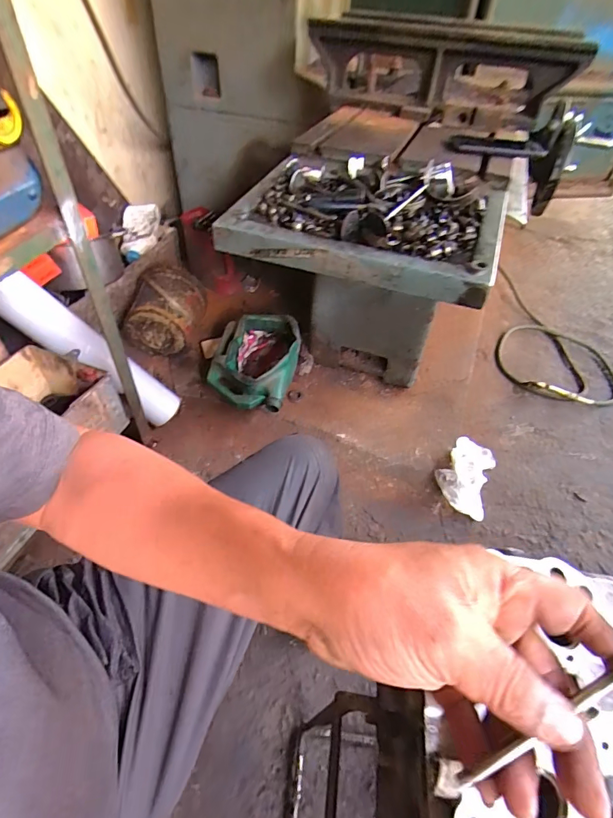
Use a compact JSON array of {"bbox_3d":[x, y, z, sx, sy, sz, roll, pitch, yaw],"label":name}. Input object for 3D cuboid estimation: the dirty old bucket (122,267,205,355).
[{"bbox_3d":[-0.417,-0.292,1.225,0.191,0.190,0.191,7,47,4],"label":"dirty old bucket"}]

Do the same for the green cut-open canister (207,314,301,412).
[{"bbox_3d":[-0.145,-0.124,1.153,0.228,0.139,0.291,7,47,4],"label":"green cut-open canister"}]

